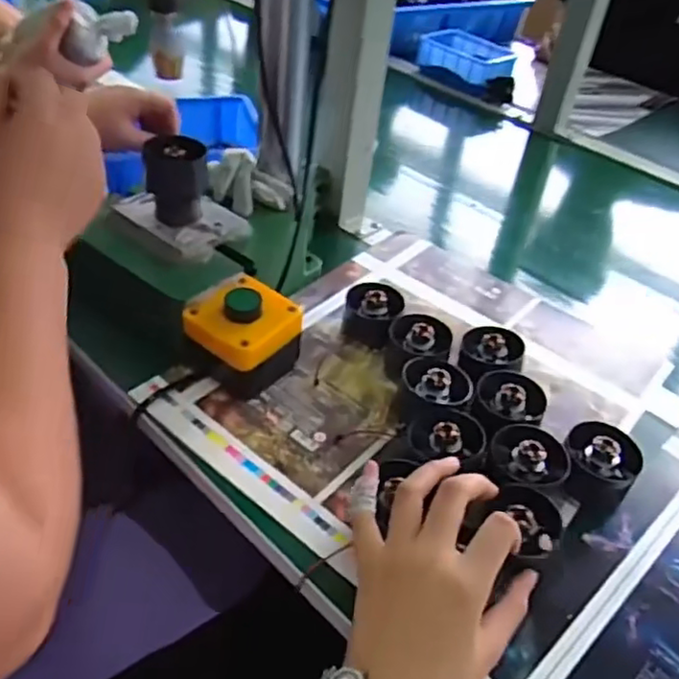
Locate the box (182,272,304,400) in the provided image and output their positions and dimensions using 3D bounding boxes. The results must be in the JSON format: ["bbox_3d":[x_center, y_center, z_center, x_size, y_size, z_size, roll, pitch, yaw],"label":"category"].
[{"bbox_3d":[-0.075,-0.005,0.504,0.073,0.067,0.070,29,46,25],"label":"box"}]

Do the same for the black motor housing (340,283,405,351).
[{"bbox_3d":[0.028,-0.020,0.550,0.046,0.043,0.036,10,41,5],"label":"black motor housing"}]

